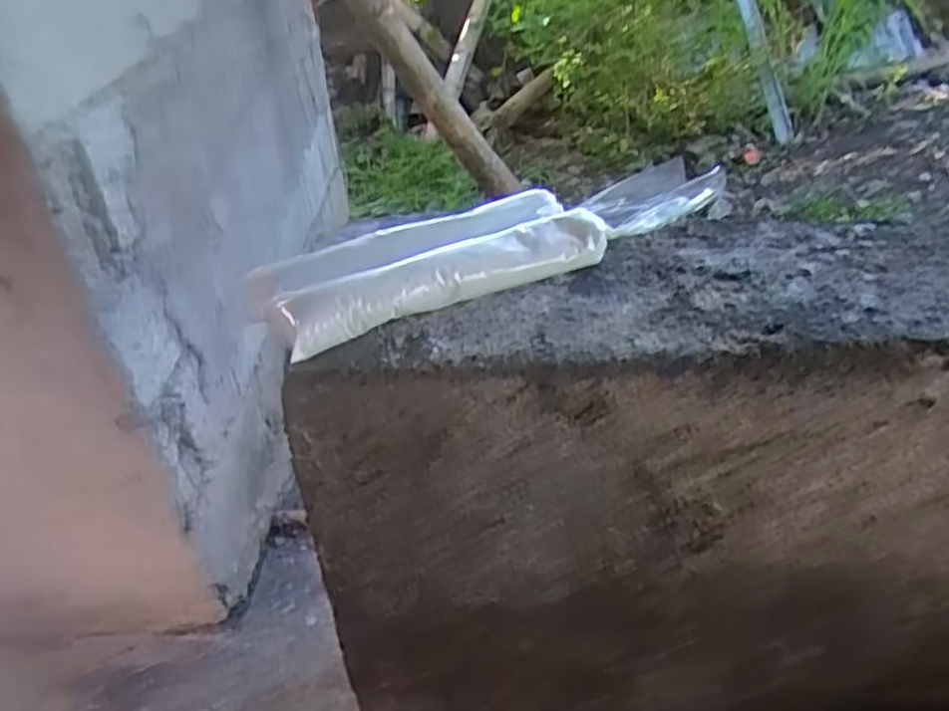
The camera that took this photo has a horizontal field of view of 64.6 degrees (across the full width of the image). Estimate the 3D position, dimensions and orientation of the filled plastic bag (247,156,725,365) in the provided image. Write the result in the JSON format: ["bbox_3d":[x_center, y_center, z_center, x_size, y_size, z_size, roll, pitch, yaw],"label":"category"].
[{"bbox_3d":[0.010,-0.050,0.320,0.204,0.028,0.040,-19,40,-18],"label":"filled plastic bag"}]

